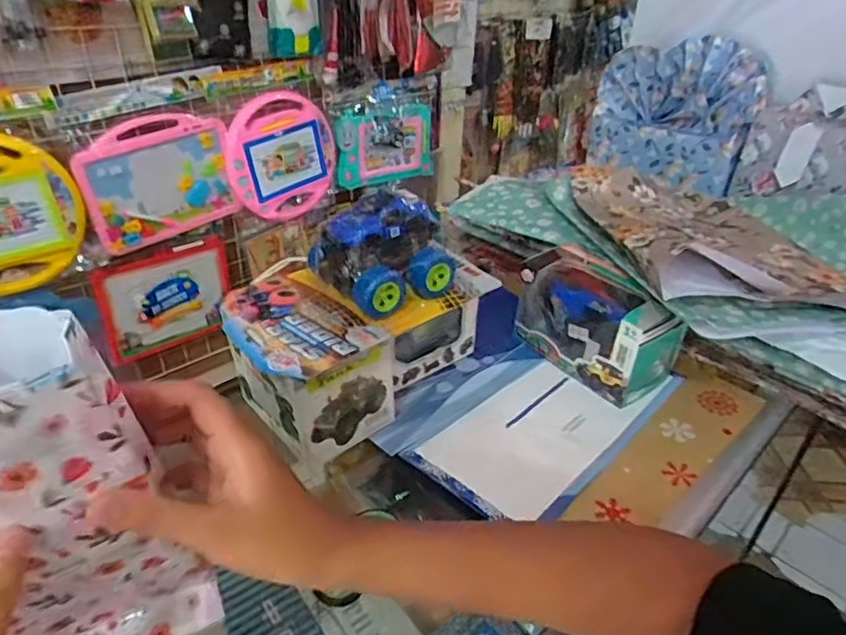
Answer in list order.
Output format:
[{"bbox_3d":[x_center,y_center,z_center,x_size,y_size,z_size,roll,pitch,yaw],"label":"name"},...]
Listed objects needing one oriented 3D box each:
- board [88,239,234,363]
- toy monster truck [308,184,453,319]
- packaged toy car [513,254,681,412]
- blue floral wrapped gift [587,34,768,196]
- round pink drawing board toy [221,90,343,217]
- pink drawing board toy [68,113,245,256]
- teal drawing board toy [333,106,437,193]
[{"bbox_3d":[-0.571,-0.040,1.291,0.021,0.229,0.286,29,41,35],"label":"board"},{"bbox_3d":[-0.031,-0.051,0.452,0.097,0.077,0.070,-19,38,-30],"label":"toy monster truck"},{"bbox_3d":[0.164,0.002,0.537,0.078,0.089,0.145,-21,39,-32],"label":"packaged toy car"},{"bbox_3d":[0.329,-0.276,0.773,0.060,0.164,0.225,-16,37,-26],"label":"blue floral wrapped gift"},{"bbox_3d":[-0.316,-0.367,1.311,0.023,0.277,0.268,25,58,38],"label":"round pink drawing board toy"},{"bbox_3d":[-0.529,-0.277,1.156,0.289,0.238,0.020,-25,41,-36],"label":"pink drawing board toy"},{"bbox_3d":[-0.090,-0.447,1.494,0.298,0.193,0.035,-23,40,-34],"label":"teal drawing board toy"}]

